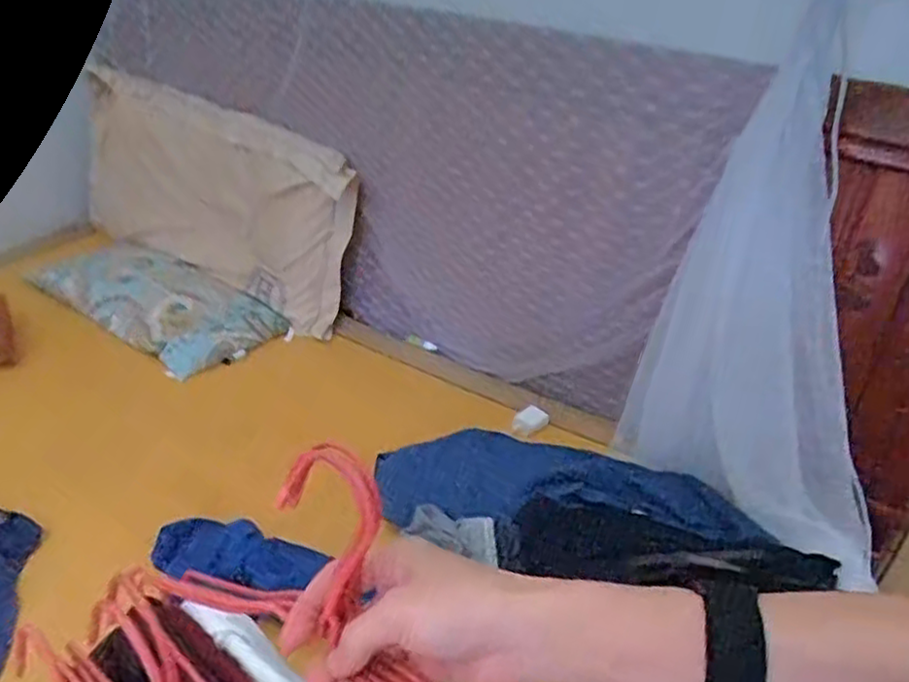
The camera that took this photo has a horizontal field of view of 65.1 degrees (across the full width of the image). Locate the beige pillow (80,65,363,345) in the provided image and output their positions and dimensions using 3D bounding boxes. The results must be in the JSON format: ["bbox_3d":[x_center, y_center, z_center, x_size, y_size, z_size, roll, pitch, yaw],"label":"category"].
[{"bbox_3d":[-0.467,-0.267,1.381,0.646,0.348,0.098,19,35,21],"label":"beige pillow"}]

